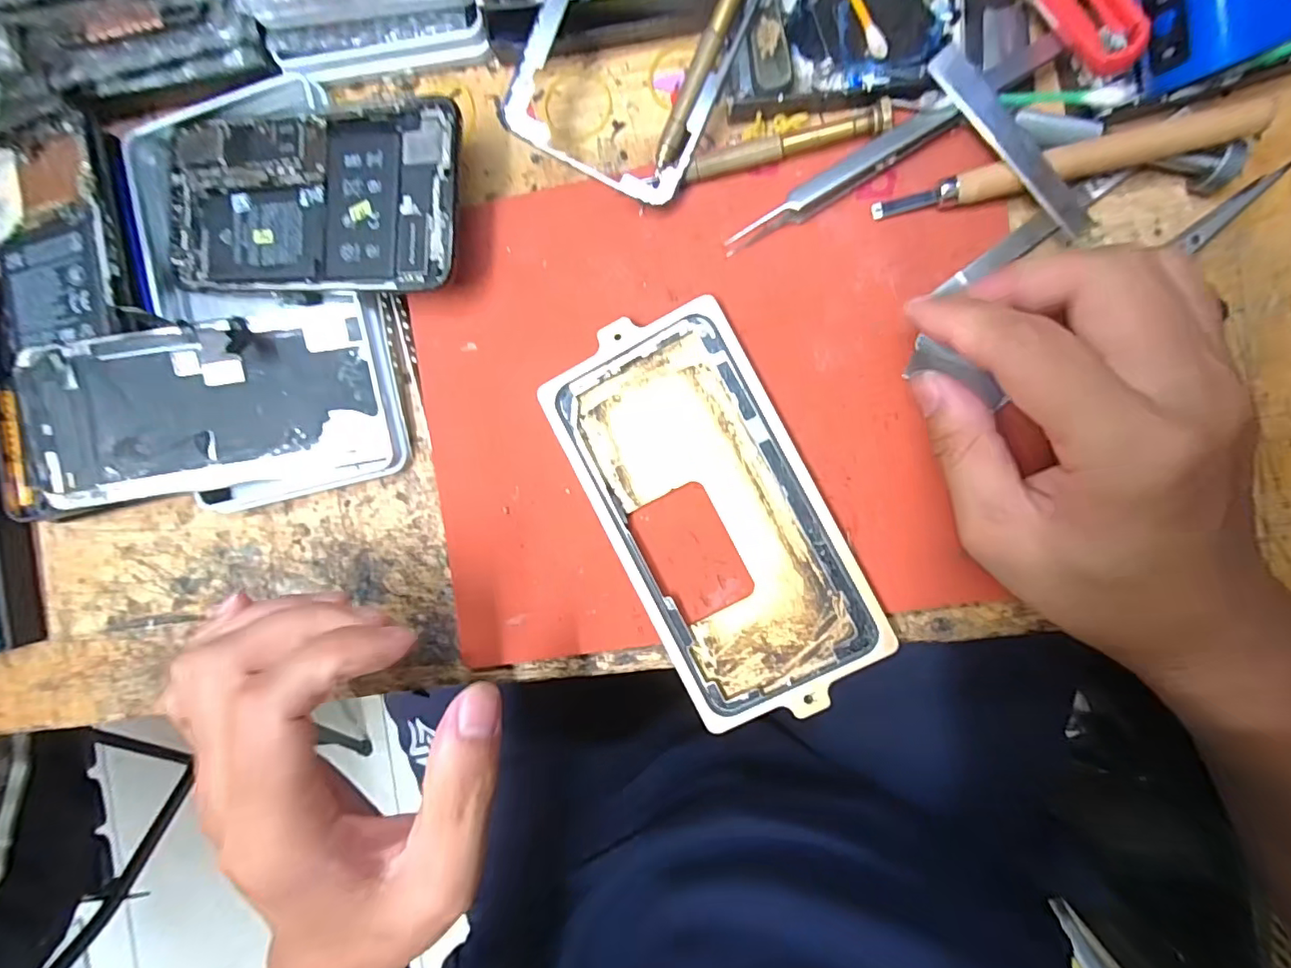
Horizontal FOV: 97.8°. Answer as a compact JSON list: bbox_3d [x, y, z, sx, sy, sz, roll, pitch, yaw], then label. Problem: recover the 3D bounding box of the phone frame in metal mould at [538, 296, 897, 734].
[{"bbox_3d":[0.029,0.012,0.236,0.087,0.013,0.165,-27,89,7],"label":"phone frame in metal mould"}]

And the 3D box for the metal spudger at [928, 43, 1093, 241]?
[{"bbox_3d":[0.136,-0.126,0.208,0.011,0.004,0.084,-39,90,15],"label":"metal spudger"}]

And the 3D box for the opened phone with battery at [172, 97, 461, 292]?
[{"bbox_3d":[-0.147,-0.123,0.245,0.147,0.005,0.074,5,95,14],"label":"opened phone with battery"}]

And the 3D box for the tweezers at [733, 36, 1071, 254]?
[{"bbox_3d":[0.095,-0.132,0.221,0.138,0.015,0.011,-31,89,7],"label":"tweezers"}]

